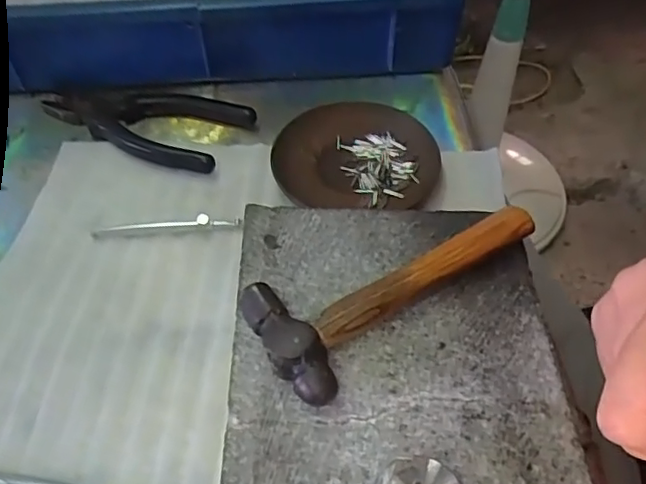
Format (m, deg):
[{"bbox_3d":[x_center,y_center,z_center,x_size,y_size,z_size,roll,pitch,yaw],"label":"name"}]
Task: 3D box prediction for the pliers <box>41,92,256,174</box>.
[{"bbox_3d":[-0.138,-0.099,0.455,0.153,0.013,0.075,21,55,16],"label":"pliers"}]

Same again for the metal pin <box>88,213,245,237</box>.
[{"bbox_3d":[-0.105,-0.012,0.390,0.097,0.007,0.007,-5,52,-4],"label":"metal pin"}]

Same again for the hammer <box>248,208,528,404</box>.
[{"bbox_3d":[0.037,0.015,0.290,0.152,0.022,0.060,-30,57,-21],"label":"hammer"}]

